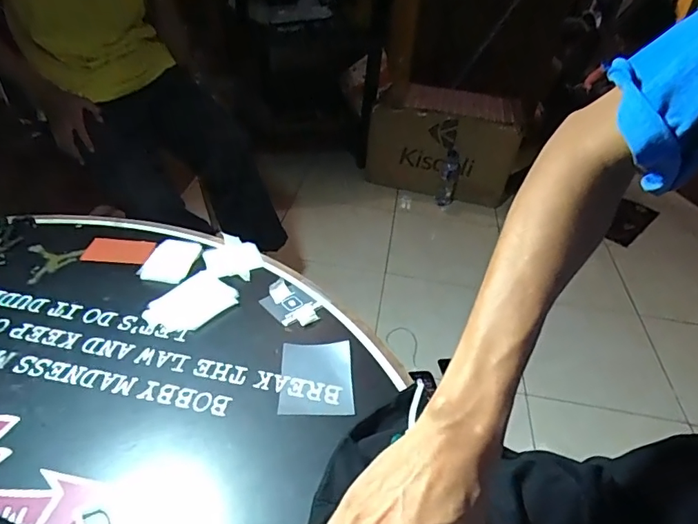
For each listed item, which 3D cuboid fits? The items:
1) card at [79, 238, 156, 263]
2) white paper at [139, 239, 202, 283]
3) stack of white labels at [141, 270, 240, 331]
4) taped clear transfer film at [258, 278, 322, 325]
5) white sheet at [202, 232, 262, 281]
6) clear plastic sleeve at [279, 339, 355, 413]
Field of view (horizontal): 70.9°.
[{"bbox_3d":[-0.317,-0.018,0.677,0.085,0.008,0.053,5,38,-1],"label":"card"},{"bbox_3d":[-0.240,-0.004,0.661,0.058,0.006,0.085,7,38,2],"label":"white paper"},{"bbox_3d":[-0.195,0.049,0.599,0.078,0.009,0.104,32,45,30],"label":"stack of white labels"},{"bbox_3d":[-0.074,0.053,0.620,0.084,0.005,0.056,33,46,31],"label":"taped clear transfer film"},{"bbox_3d":[-0.163,-0.009,0.683,0.074,0.005,0.097,-10,41,-18],"label":"white sheet"},{"bbox_3d":[-0.035,0.122,0.528,0.075,0.011,0.091,2,38,-5],"label":"clear plastic sleeve"}]

